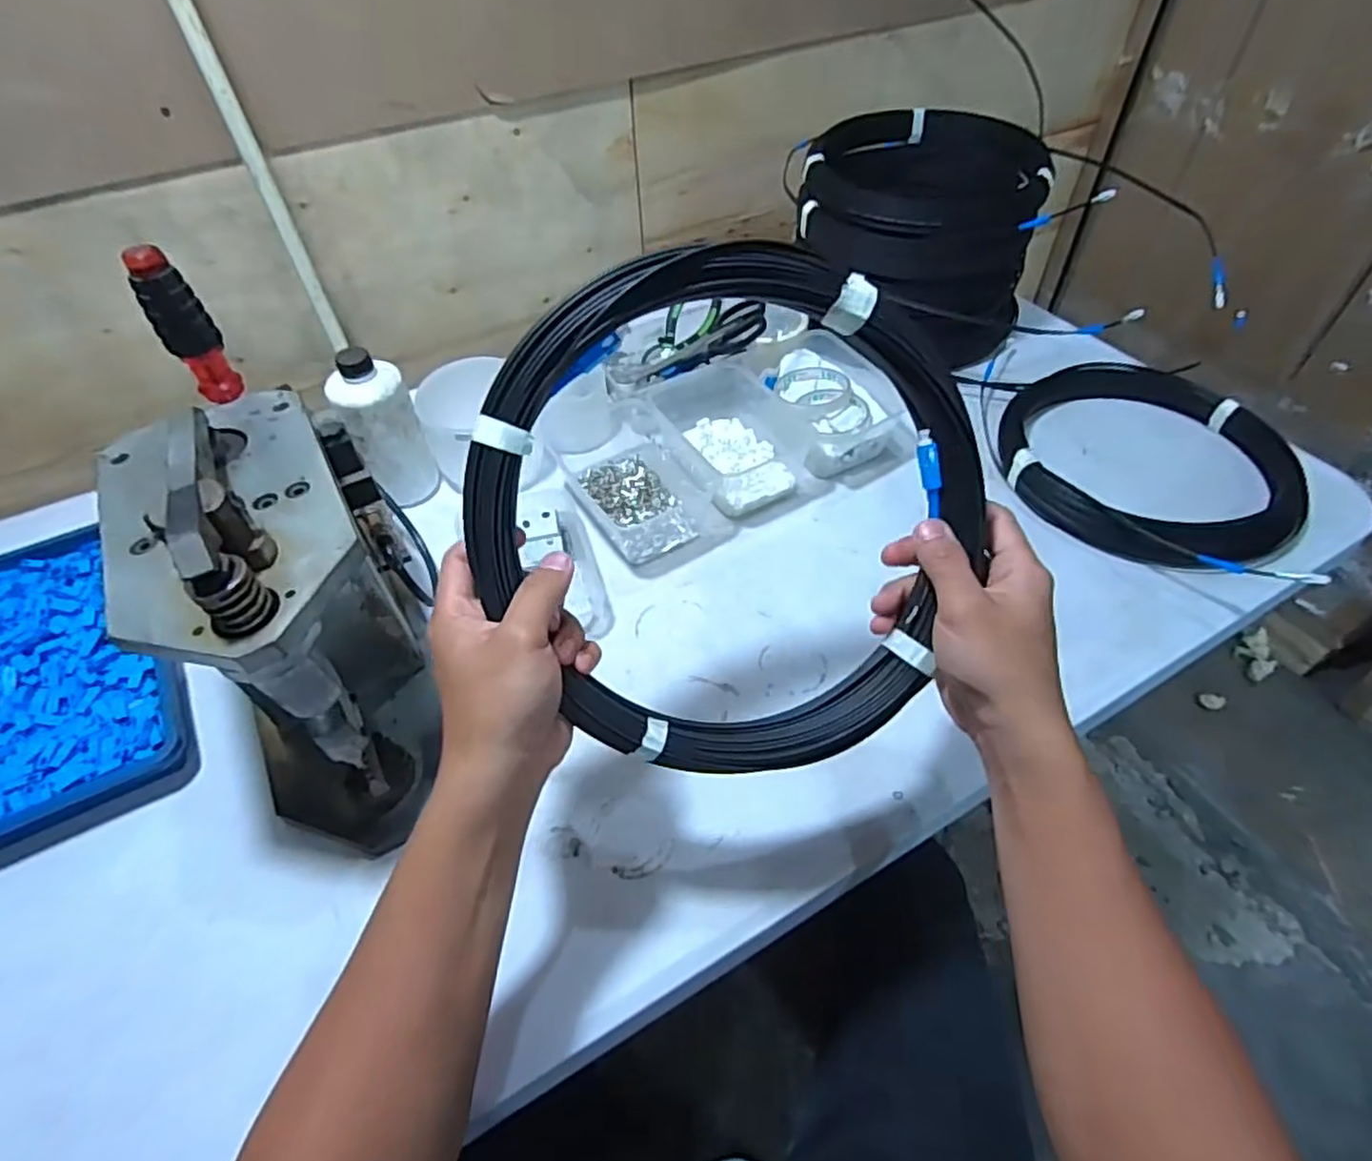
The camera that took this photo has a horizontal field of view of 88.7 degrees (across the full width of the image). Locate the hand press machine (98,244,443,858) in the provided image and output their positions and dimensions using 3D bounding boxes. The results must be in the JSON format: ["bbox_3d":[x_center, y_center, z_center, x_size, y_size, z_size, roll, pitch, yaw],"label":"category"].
[{"bbox_3d":[-0.289,-0.008,0.494,0.147,0.291,0.266,-22,52,-16],"label":"hand press machine"}]

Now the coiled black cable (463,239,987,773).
[{"bbox_3d":[0.023,-0.036,0.377,0.273,0.277,0.023,20,7,-12],"label":"coiled black cable"}]

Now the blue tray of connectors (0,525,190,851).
[{"bbox_3d":[-0.575,0.084,0.604,0.234,0.039,0.323,-26,53,-19],"label":"blue tray of connectors"}]

